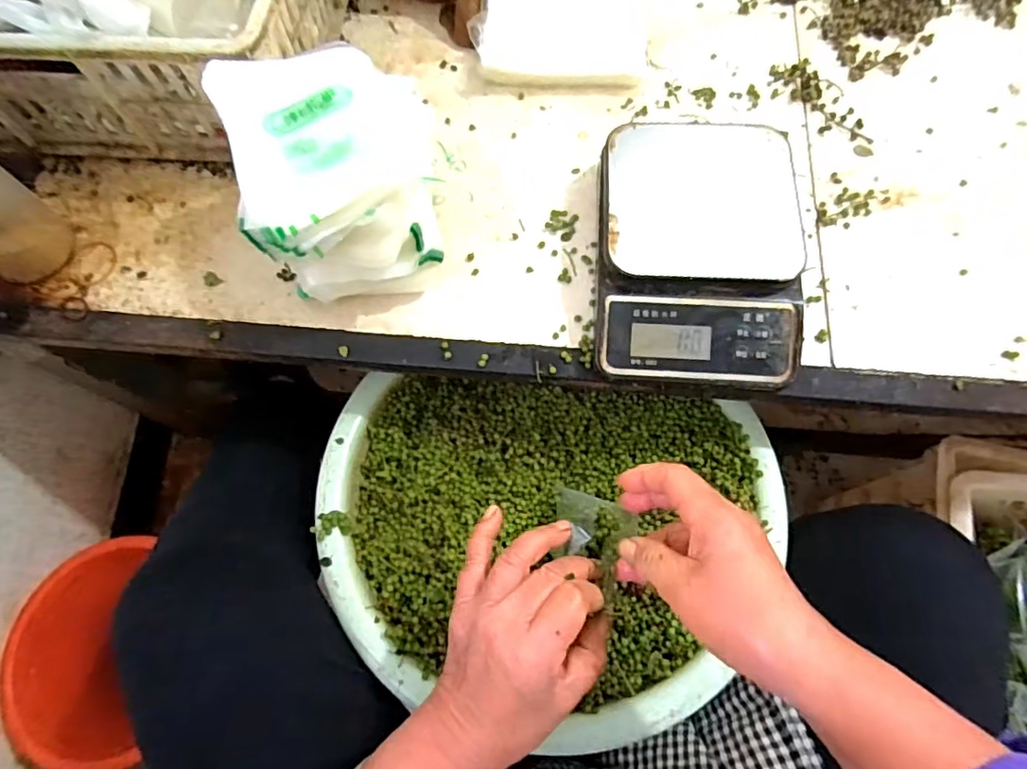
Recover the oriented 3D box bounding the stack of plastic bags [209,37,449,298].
[{"bbox_3d":[-0.126,-0.152,0.433,0.141,0.127,0.153,-13,70,-4],"label":"stack of plastic bags"}]

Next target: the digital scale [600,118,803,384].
[{"bbox_3d":[0.142,-0.105,0.448,0.149,0.050,0.208,2,69,2],"label":"digital scale"}]

